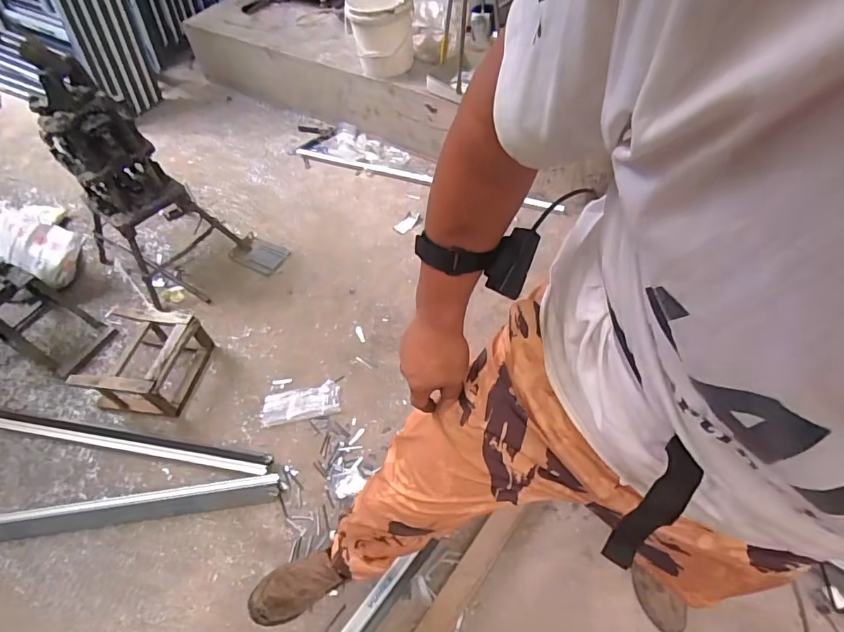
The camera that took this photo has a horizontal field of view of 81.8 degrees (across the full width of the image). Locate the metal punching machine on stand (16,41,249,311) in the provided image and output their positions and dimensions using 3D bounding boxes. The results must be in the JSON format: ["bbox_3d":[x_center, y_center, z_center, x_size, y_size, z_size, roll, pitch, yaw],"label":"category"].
[{"bbox_3d":[-0.856,-0.381,1.441,0.430,0.702,0.333,15,57,14],"label":"metal punching machine on stand"}]

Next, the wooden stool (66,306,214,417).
[{"bbox_3d":[-0.793,0.124,1.411,0.252,0.191,0.281,8,55,9],"label":"wooden stool"}]

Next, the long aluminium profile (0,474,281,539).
[{"bbox_3d":[-0.792,0.498,1.255,0.825,0.029,0.066,-9,54,-3],"label":"long aluminium profile"}]

